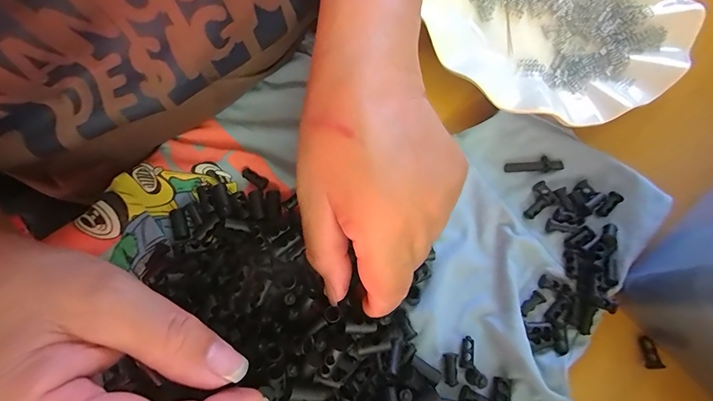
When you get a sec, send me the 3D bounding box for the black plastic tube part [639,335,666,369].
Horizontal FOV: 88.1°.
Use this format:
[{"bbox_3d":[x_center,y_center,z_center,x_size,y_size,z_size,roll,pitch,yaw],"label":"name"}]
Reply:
[{"bbox_3d":[0.163,0.084,0.205,0.005,0.008,0.017,-1,58,1],"label":"black plastic tube part"}]

